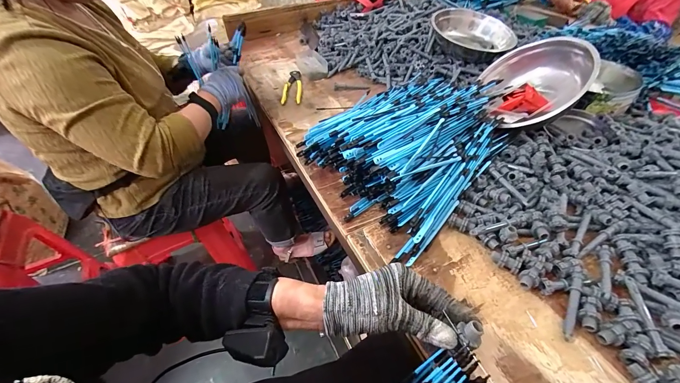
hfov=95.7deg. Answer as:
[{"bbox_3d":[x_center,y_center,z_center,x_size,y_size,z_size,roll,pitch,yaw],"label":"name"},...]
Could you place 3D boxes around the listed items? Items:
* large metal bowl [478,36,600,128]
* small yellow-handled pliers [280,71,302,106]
[{"bbox_3d":[0.396,-0.211,0.615,0.184,0.071,0.225,-22,43,32],"label":"large metal bowl"},{"bbox_3d":[-0.124,-0.282,0.830,0.045,0.027,0.161,0,46,3],"label":"small yellow-handled pliers"}]

